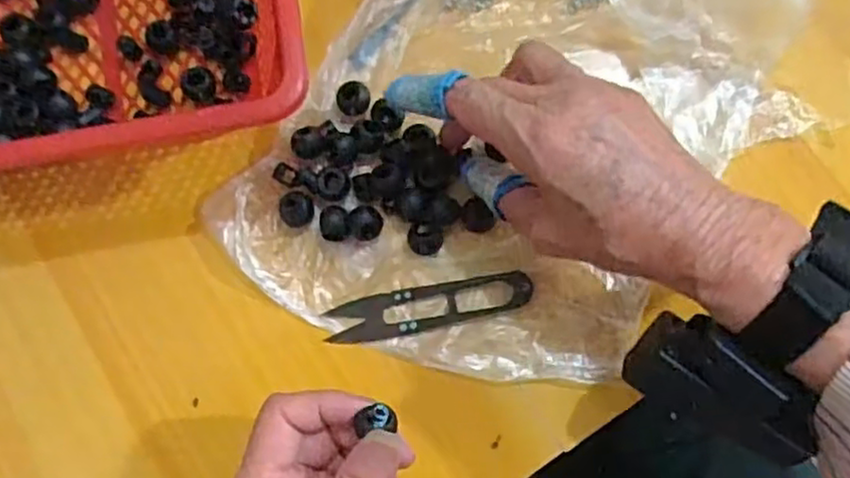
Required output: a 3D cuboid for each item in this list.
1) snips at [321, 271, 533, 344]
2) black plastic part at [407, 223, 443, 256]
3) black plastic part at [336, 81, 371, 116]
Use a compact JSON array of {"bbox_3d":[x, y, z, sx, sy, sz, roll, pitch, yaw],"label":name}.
[{"bbox_3d":[0.002,0.033,0.350,0.101,0.004,0.022,-11,78,-1],"label":"snips"},{"bbox_3d":[0.000,0.000,0.354,0.017,0.012,0.015,-4,78,0],"label":"black plastic part"},{"bbox_3d":[-0.037,-0.073,0.365,0.017,0.010,0.015,-14,78,-2],"label":"black plastic part"}]

